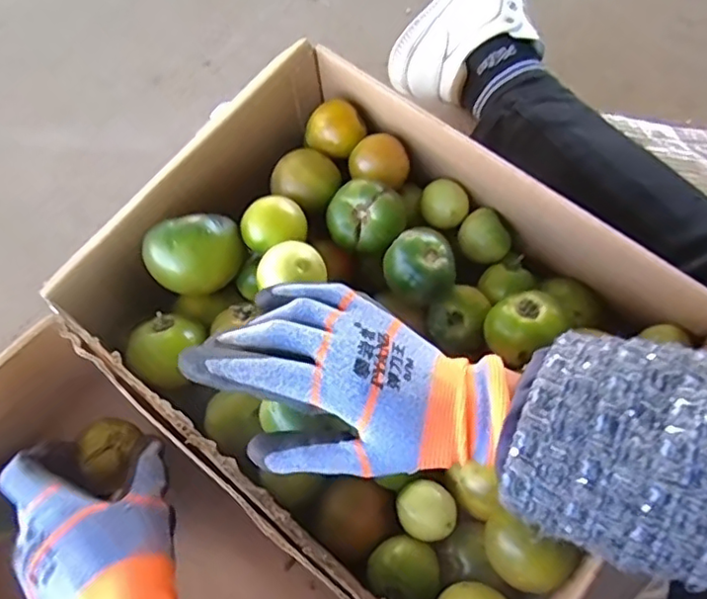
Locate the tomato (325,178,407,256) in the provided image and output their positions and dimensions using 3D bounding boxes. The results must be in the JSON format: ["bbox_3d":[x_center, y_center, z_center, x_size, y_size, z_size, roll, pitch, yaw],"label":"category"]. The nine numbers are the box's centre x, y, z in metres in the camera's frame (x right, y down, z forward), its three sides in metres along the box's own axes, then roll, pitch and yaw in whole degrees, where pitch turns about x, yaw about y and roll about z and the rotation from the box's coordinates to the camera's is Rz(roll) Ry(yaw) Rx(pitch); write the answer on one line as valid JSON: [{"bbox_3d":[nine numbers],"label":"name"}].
[{"bbox_3d":[0.009,-0.055,0.448,0.052,0.041,0.046,28,69,14],"label":"tomato"}]

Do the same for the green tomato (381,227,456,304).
[{"bbox_3d":[0.044,-0.019,0.419,0.045,0.040,0.043,-1,65,2],"label":"green tomato"}]

